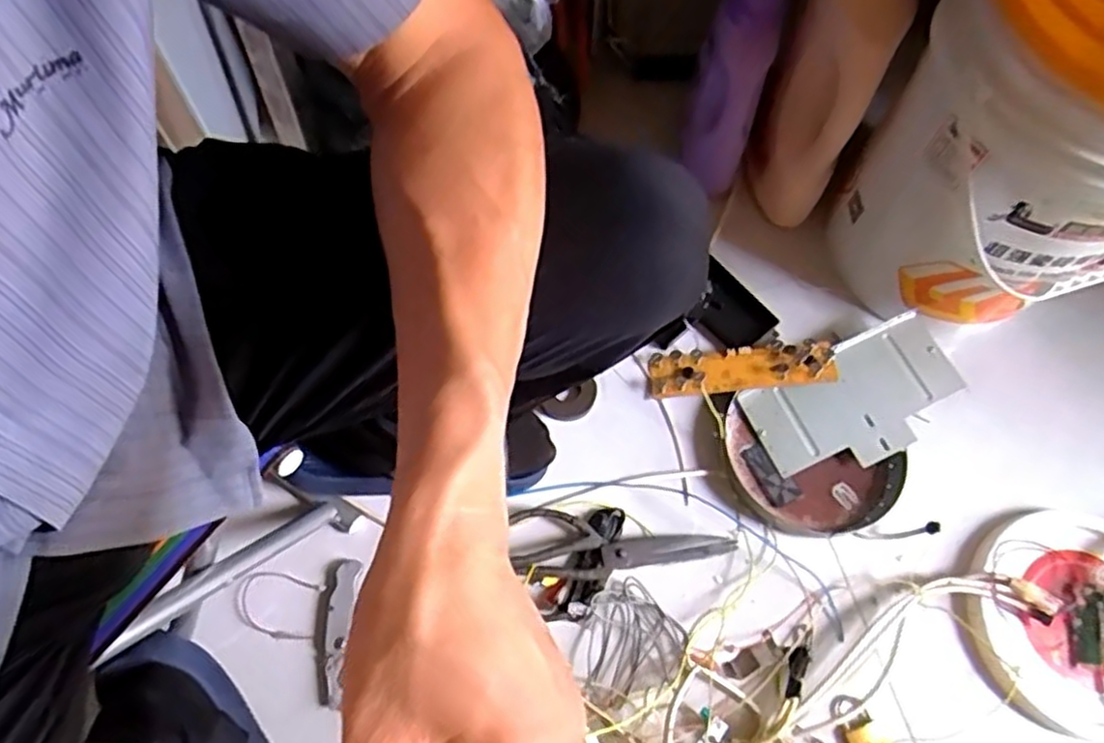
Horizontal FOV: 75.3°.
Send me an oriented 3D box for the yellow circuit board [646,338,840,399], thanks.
[{"bbox_3d":[0.218,-0.004,0.829,0.206,0.022,0.054,-5,67,11],"label":"yellow circuit board"}]

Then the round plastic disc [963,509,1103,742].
[{"bbox_3d":[0.541,0.252,0.736,0.219,0.032,0.212,0,70,-1],"label":"round plastic disc"}]

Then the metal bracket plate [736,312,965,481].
[{"bbox_3d":[0.348,0.036,0.822,0.235,0.038,0.133,-23,70,-11],"label":"metal bracket plate"}]

